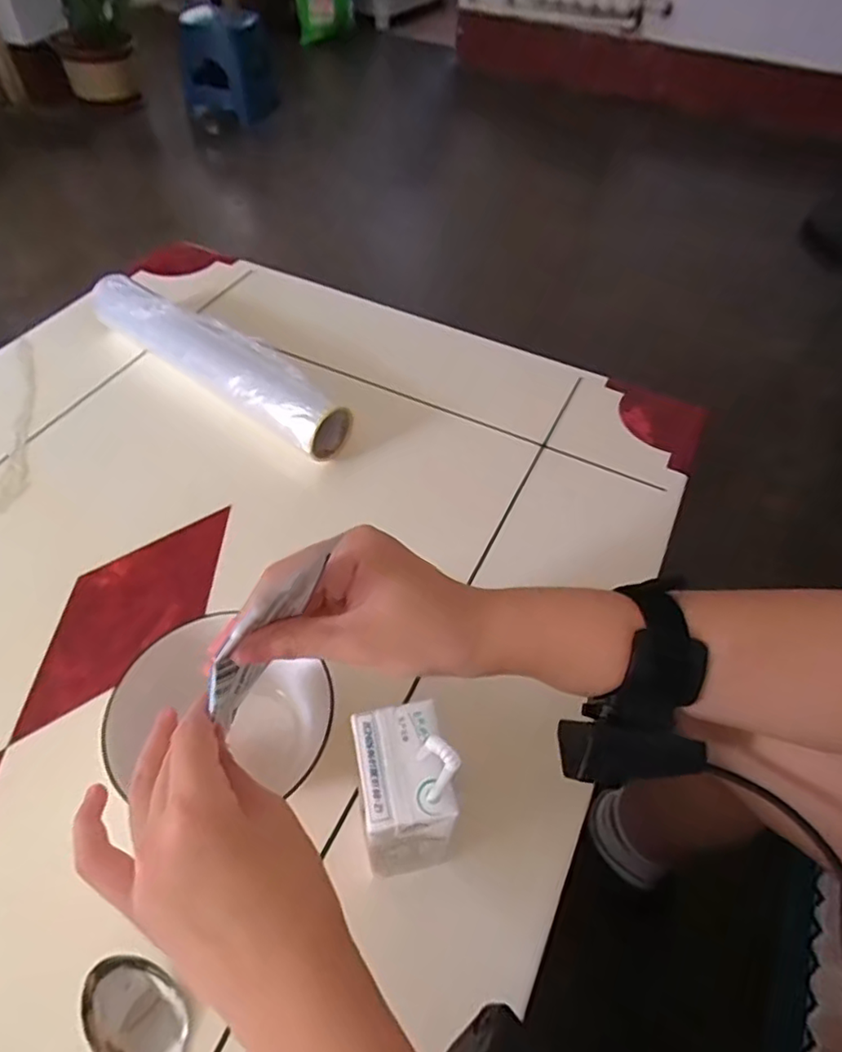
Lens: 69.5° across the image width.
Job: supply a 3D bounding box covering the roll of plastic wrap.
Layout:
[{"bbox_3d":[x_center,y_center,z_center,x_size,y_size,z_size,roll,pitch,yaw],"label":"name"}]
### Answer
[{"bbox_3d":[-0.186,-0.151,0.547,0.286,0.042,0.054,32,57,21],"label":"roll of plastic wrap"}]

